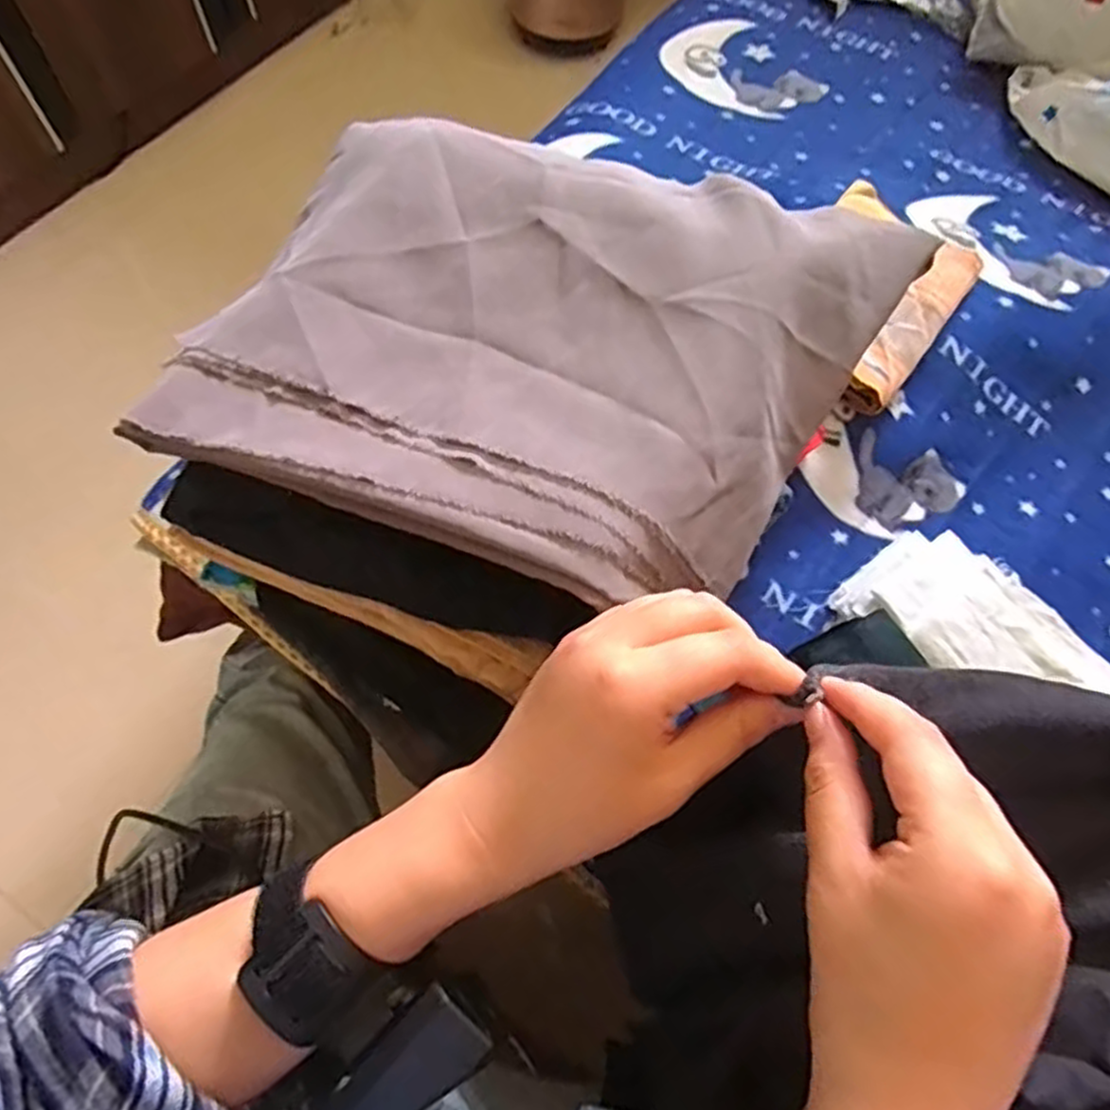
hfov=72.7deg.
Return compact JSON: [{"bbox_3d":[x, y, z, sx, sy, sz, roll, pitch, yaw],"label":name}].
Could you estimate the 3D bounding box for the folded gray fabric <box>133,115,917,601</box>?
[{"bbox_3d":[-0.019,-0.111,0.366,0.312,0.063,0.233,24,64,8],"label":"folded gray fabric"}]

